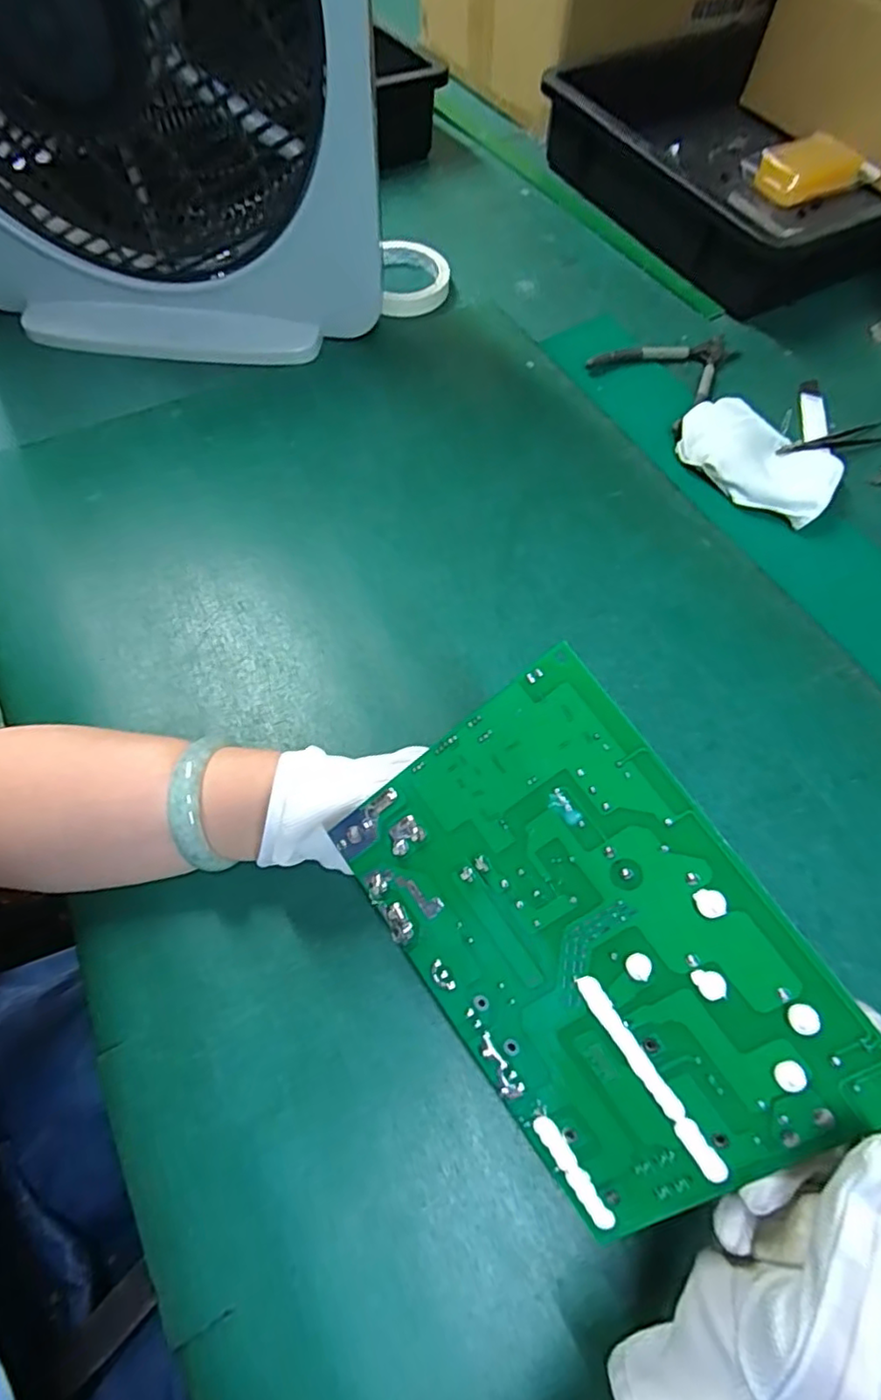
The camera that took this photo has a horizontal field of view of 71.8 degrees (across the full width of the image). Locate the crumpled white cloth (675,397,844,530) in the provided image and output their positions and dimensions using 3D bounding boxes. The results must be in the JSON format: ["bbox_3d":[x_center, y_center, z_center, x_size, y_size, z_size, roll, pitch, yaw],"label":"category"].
[{"bbox_3d":[0.261,-0.202,0.500,0.127,0.026,0.092,37,67,15],"label":"crumpled white cloth"}]

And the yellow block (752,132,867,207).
[{"bbox_3d":[0.421,-0.610,0.701,0.107,0.033,0.067,-27,68,-15],"label":"yellow block"}]

